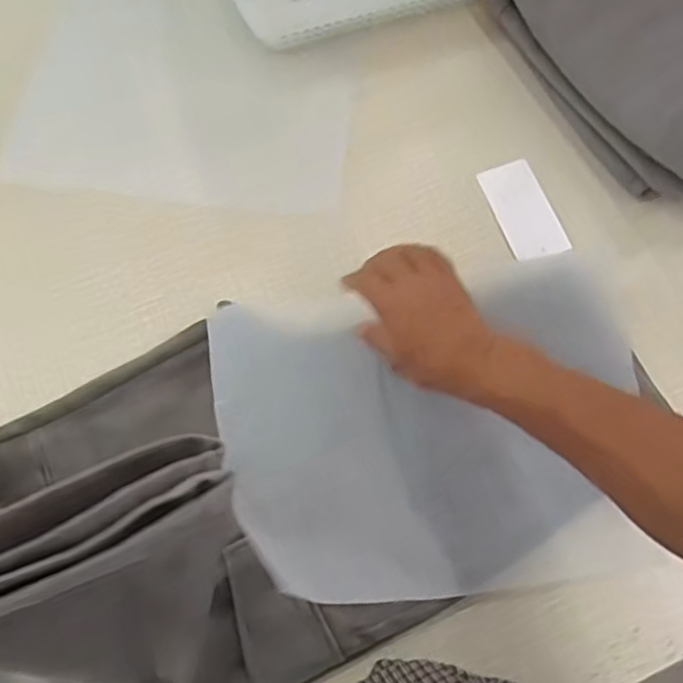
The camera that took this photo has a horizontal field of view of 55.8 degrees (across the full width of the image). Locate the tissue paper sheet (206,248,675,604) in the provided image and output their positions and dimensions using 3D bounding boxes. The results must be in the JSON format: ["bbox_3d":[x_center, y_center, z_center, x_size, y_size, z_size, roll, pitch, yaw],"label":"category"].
[{"bbox_3d":[0.075,0.073,0.517,0.333,0.108,0.291,-6,73,0],"label":"tissue paper sheet"}]

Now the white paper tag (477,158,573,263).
[{"bbox_3d":[0.183,-0.131,0.646,0.055,0.008,0.107,-20,73,-4],"label":"white paper tag"}]

